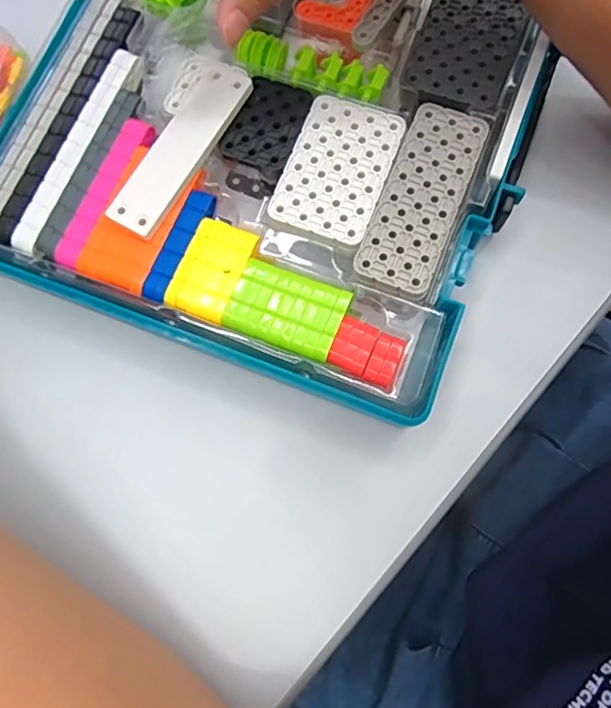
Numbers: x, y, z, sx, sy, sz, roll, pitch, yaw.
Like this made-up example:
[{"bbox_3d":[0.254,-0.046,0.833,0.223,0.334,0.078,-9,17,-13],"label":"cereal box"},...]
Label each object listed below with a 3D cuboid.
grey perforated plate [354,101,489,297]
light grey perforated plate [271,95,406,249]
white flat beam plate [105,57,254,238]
[{"bbox_3d":[0.058,-0.080,0.271,0.038,0.004,0.101,21,78,9],"label":"grey perforated plate"},{"bbox_3d":[0.016,-0.096,0.276,0.050,0.004,0.074,20,78,9],"label":"light grey perforated plate"},{"bbox_3d":[-0.065,-0.107,0.280,0.030,0.007,0.103,29,79,11],"label":"white flat beam plate"}]

